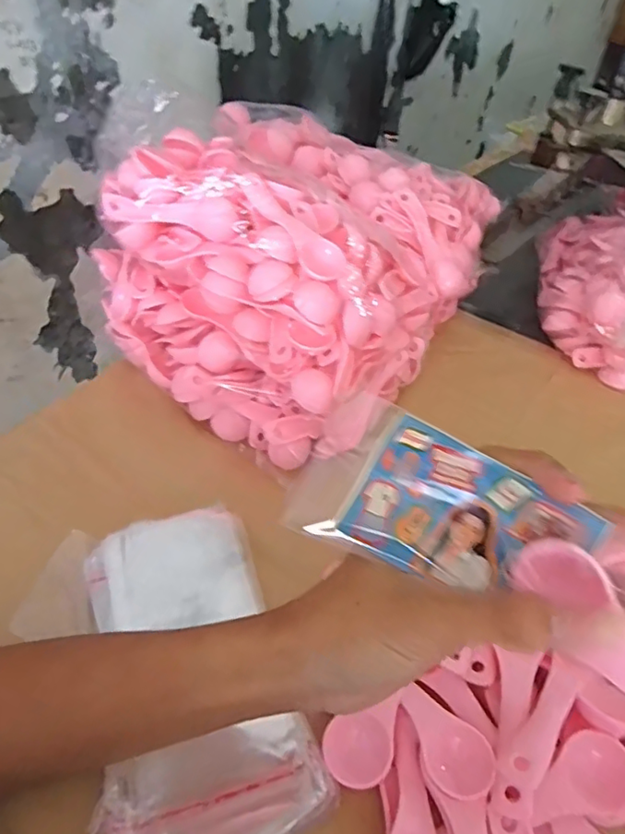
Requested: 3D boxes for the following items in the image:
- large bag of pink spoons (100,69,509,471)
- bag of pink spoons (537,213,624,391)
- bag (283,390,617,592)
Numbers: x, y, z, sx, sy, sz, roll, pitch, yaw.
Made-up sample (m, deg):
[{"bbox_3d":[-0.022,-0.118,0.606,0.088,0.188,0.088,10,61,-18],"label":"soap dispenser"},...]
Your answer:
[{"bbox_3d":[0.001,-0.158,0.542,0.282,0.158,0.356,31,48,25],"label":"large bag of pink spoons"},{"bbox_3d":[0.349,-0.151,0.620,0.183,0.107,0.256,24,45,18],"label":"bag of pink spoons"},{"bbox_3d":[0.048,0.040,0.230,0.110,0.063,0.009,30,2,20],"label":"bag"}]

